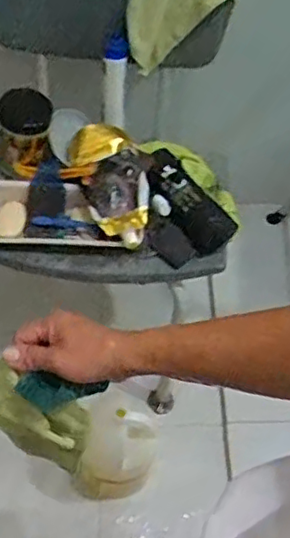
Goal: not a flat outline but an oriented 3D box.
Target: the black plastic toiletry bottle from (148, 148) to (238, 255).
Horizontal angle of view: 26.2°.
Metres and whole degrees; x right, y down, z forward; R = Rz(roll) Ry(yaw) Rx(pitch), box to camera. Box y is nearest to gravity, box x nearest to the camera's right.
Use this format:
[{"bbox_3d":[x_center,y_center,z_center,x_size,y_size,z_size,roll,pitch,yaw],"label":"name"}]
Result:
[{"bbox_3d":[0.076,-0.126,1.106,0.087,0.030,0.199,-35,85,-23],"label":"black plastic toiletry bottle"}]

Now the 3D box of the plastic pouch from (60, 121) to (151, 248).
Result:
[{"bbox_3d":[-0.064,-0.147,1.096,0.168,0.083,0.215,3,59,-3],"label":"plastic pouch"}]

